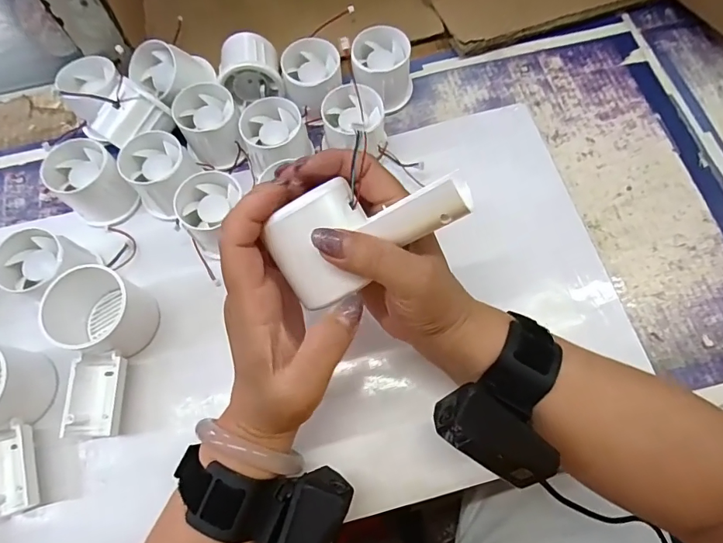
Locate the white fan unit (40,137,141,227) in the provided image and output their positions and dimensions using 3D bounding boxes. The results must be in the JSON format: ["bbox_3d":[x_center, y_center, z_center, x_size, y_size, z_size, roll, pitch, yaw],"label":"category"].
[{"bbox_3d":[-0.224,-0.073,0.368,0.051,0.050,0.061,-43,75,-13],"label":"white fan unit"}]

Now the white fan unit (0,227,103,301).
[{"bbox_3d":[-0.240,-0.001,0.340,0.054,0.045,0.054,0,70,1],"label":"white fan unit"}]

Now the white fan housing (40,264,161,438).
[{"bbox_3d":[-0.189,0.053,0.319,0.054,0.050,0.122,-3,70,0],"label":"white fan housing"}]

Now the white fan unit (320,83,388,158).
[{"bbox_3d":[-0.006,-0.125,0.374,0.052,0.043,0.053,5,71,3],"label":"white fan unit"}]

